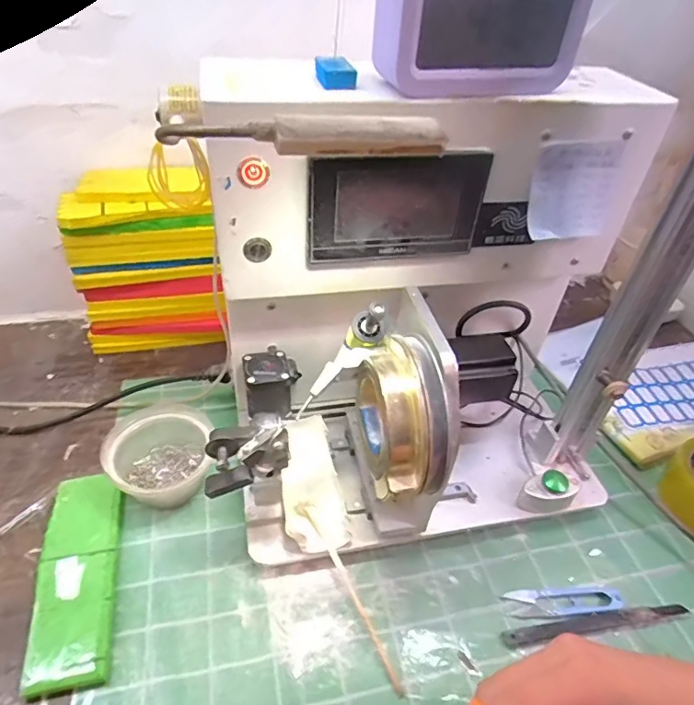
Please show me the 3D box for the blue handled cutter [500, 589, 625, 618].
[{"bbox_3d":[0.185,0.211,0.434,0.101,0.004,0.022,1,42,-5],"label":"blue handled cutter"}]

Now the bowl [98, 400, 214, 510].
[{"bbox_3d":[-0.178,0.097,0.490,0.094,0.063,0.095,3,42,-3],"label":"bowl"}]

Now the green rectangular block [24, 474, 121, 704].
[{"bbox_3d":[-0.222,0.180,0.423,0.059,0.014,0.174,-6,43,-13],"label":"green rectangular block"}]

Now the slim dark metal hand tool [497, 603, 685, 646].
[{"bbox_3d":[0.206,0.223,0.420,0.161,0.008,0.015,-3,43,-9],"label":"slim dark metal hand tool"}]

